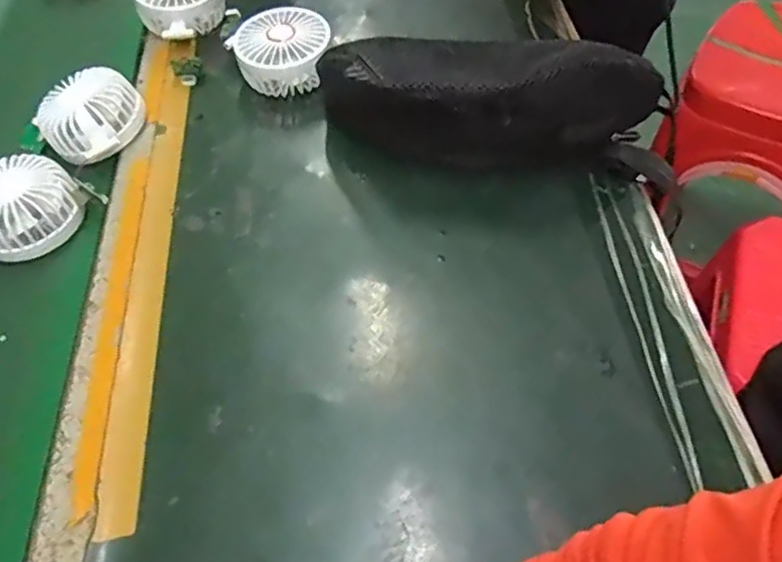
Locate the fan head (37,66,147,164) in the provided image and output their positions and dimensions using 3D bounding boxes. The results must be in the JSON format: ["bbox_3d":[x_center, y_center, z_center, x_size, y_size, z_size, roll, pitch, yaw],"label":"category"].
[{"bbox_3d":[-0.261,-0.144,0.573,0.086,0.042,0.081,-32,59,-17],"label":"fan head"}]

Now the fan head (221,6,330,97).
[{"bbox_3d":[-0.099,-0.214,0.607,0.081,0.049,0.083,-2,55,3],"label":"fan head"}]

